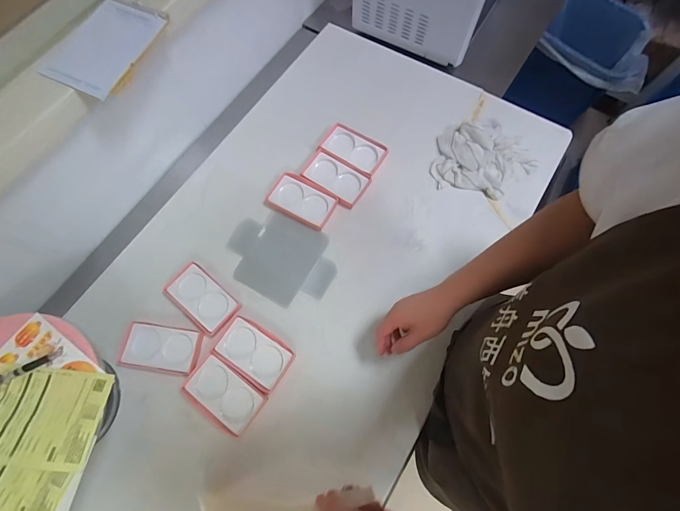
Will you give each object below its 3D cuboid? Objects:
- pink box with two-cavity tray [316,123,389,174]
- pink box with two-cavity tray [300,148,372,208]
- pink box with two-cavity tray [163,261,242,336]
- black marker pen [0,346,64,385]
[{"bbox_3d":[0.035,-0.254,0.765,0.146,0.018,0.093,32,75,10],"label":"pink box with two-cavity tray"},{"bbox_3d":[-0.012,-0.179,0.745,0.147,0.016,0.087,33,75,11],"label":"pink box with two-cavity tray"},{"bbox_3d":[-0.278,0.086,0.657,0.145,0.019,0.083,38,76,12],"label":"pink box with two-cavity tray"},{"bbox_3d":[-0.490,0.177,0.494,0.135,0.009,0.015,-27,73,-8],"label":"black marker pen"}]

